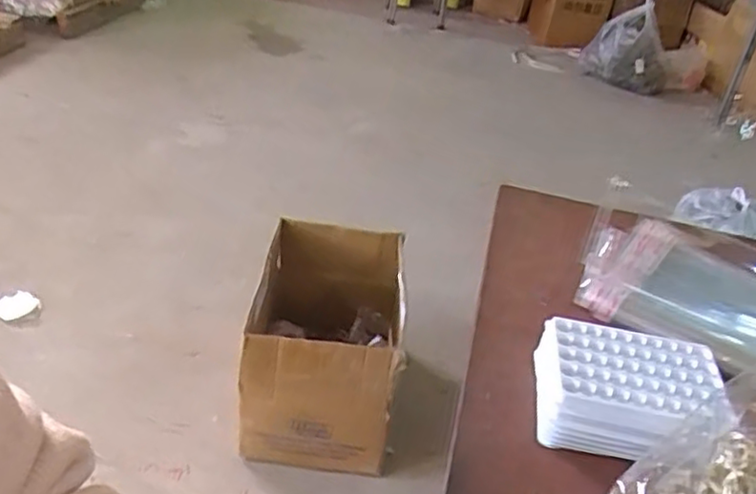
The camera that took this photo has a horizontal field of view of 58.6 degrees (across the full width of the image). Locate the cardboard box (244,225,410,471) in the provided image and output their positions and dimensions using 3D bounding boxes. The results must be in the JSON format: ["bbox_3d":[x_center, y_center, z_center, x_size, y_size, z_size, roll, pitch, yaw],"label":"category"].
[{"bbox_3d":[-0.102,0.183,1.339,0.276,0.293,0.432,6,35,-3],"label":"cardboard box"}]

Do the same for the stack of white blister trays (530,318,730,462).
[{"bbox_3d":[0.182,0.109,0.491,0.128,0.039,0.113,11,35,5],"label":"stack of white blister trays"}]

